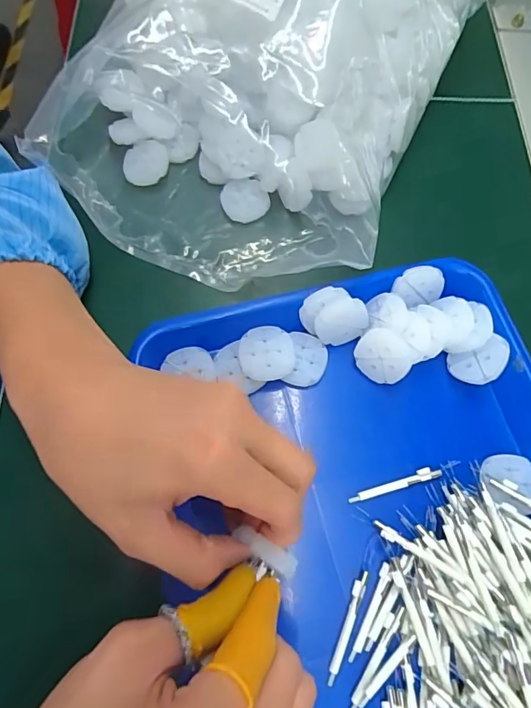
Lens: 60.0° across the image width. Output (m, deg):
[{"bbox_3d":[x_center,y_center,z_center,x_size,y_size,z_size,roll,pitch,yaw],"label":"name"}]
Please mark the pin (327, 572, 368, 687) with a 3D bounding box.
[{"bbox_3d":[0.045,0.150,0.253,0.007,0.004,0.058,19,71,5],"label":"pin"}]

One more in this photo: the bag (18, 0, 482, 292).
[{"bbox_3d":[0.001,-0.219,0.343,0.232,0.108,0.326,24,71,7],"label":"bag"}]

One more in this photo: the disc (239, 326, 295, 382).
[{"bbox_3d":[0.001,0.000,0.300,0.035,0.010,0.033,0,70,-1],"label":"disc"}]

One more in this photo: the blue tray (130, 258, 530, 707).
[{"bbox_3d":[0.074,0.110,0.259,0.232,0.034,0.321,-11,71,-5],"label":"blue tray"}]

